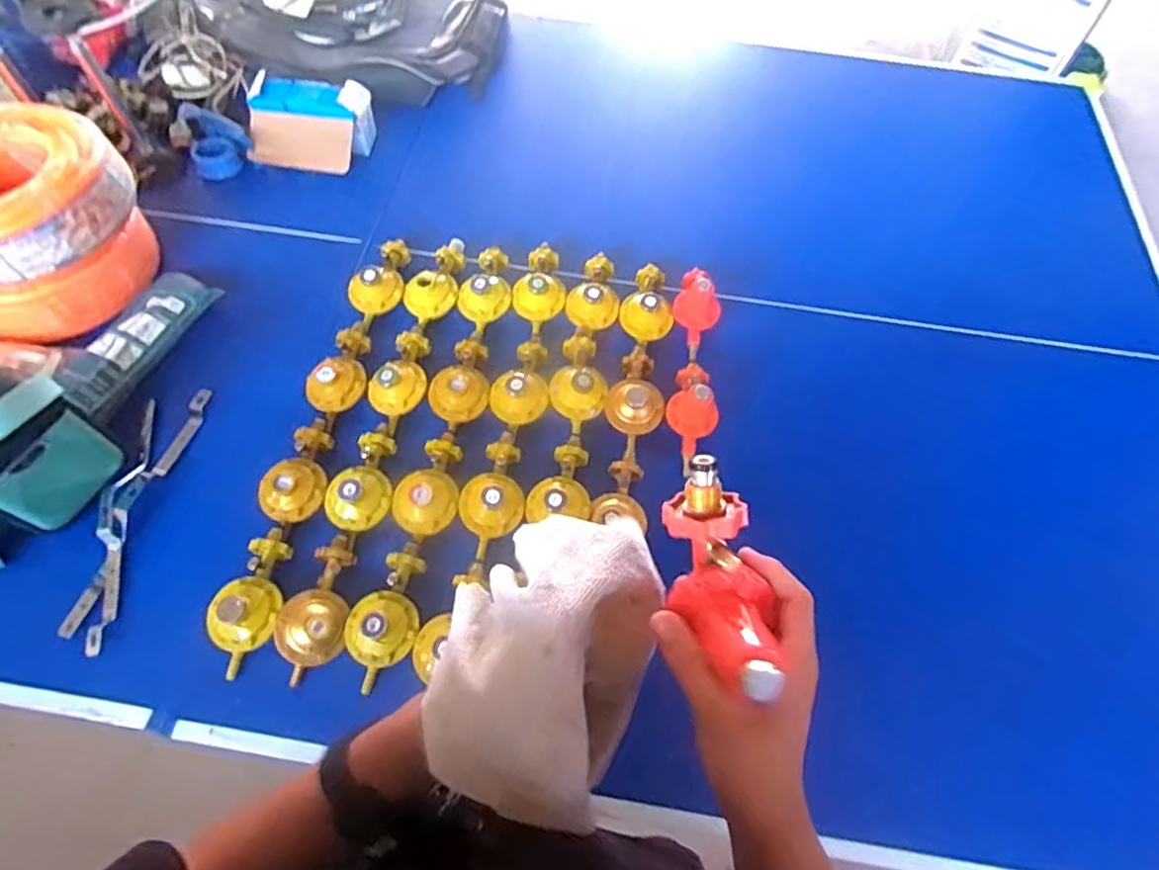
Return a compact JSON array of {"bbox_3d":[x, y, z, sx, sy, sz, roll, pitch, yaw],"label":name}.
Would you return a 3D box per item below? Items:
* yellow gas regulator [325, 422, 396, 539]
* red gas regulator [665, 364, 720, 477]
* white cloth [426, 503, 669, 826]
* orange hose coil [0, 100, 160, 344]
[{"bbox_3d":[-0.276,0.055,0.835,0.082,0.052,0.154,20,63,9],"label":"yellow gas regulator"},{"bbox_3d":[0.158,-0.037,0.873,0.067,0.073,0.164,14,62,6],"label":"red gas regulator"},{"bbox_3d":[-0.020,0.148,0.408,0.123,0.157,0.172,16,62,7],"label":"white cloth"},{"bbox_3d":[-0.798,-0.307,0.922,0.302,0.193,0.255,-26,66,-15],"label":"orange hose coil"}]

